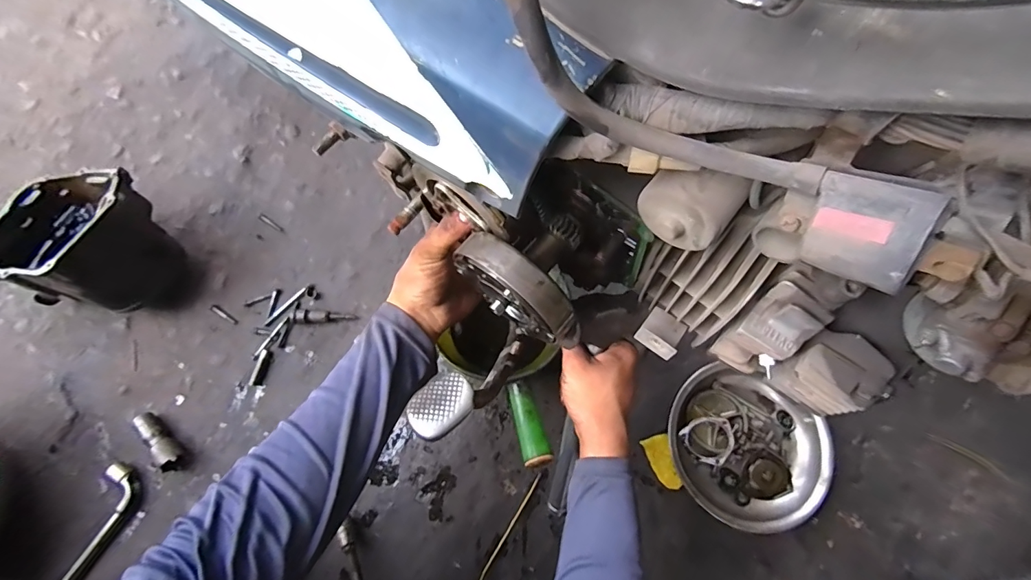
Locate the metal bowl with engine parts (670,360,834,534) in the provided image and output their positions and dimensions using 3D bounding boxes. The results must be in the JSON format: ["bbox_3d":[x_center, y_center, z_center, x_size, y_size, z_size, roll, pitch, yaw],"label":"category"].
[{"bbox_3d":[0.304,0.207,0.591,0.204,0.039,0.192,0,73,-1],"label":"metal bowl with engine parts"}]

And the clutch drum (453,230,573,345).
[{"bbox_3d":[-0.001,0.003,0.341,0.097,0.081,0.033,40,74,10],"label":"clutch drum"}]

